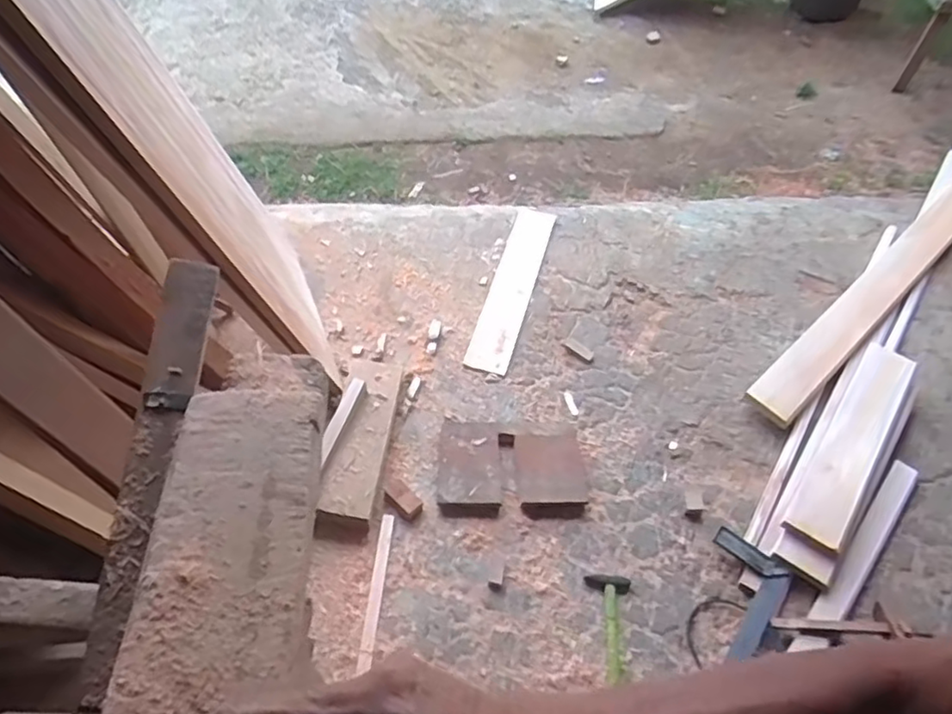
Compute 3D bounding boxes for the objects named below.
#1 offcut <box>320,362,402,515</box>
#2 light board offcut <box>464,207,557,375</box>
[{"bbox_3d":[-0.245,0.161,1.417,0.118,0.033,0.391,16,55,-10],"label":"offcut"},{"bbox_3d":[0.102,-0.206,1.766,0.112,0.030,0.599,13,51,9],"label":"light board offcut"}]

